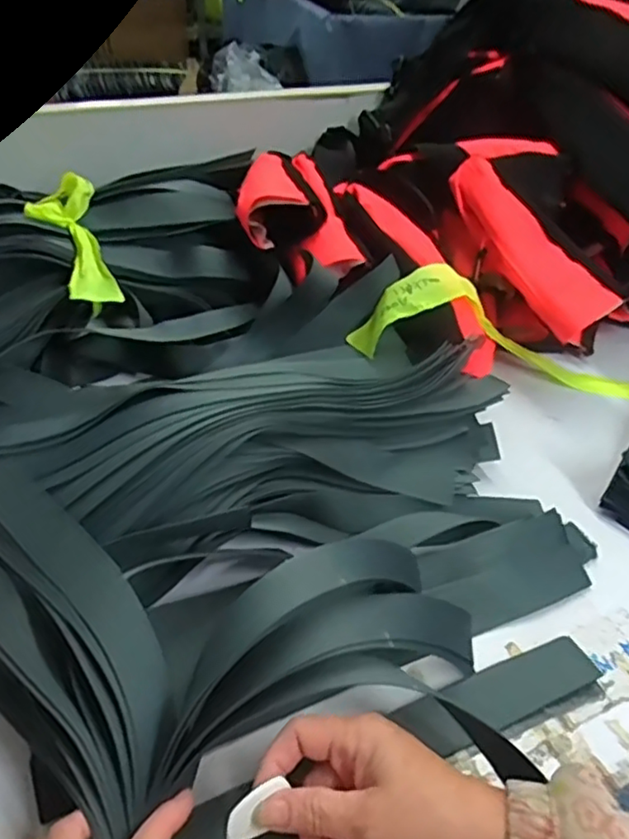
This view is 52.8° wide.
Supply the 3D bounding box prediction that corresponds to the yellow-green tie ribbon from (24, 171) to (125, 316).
[{"bbox_3d":[-0.250,-0.186,0.648,0.069,0.047,0.201,-12,47,-18],"label":"yellow-green tie ribbon"}]

